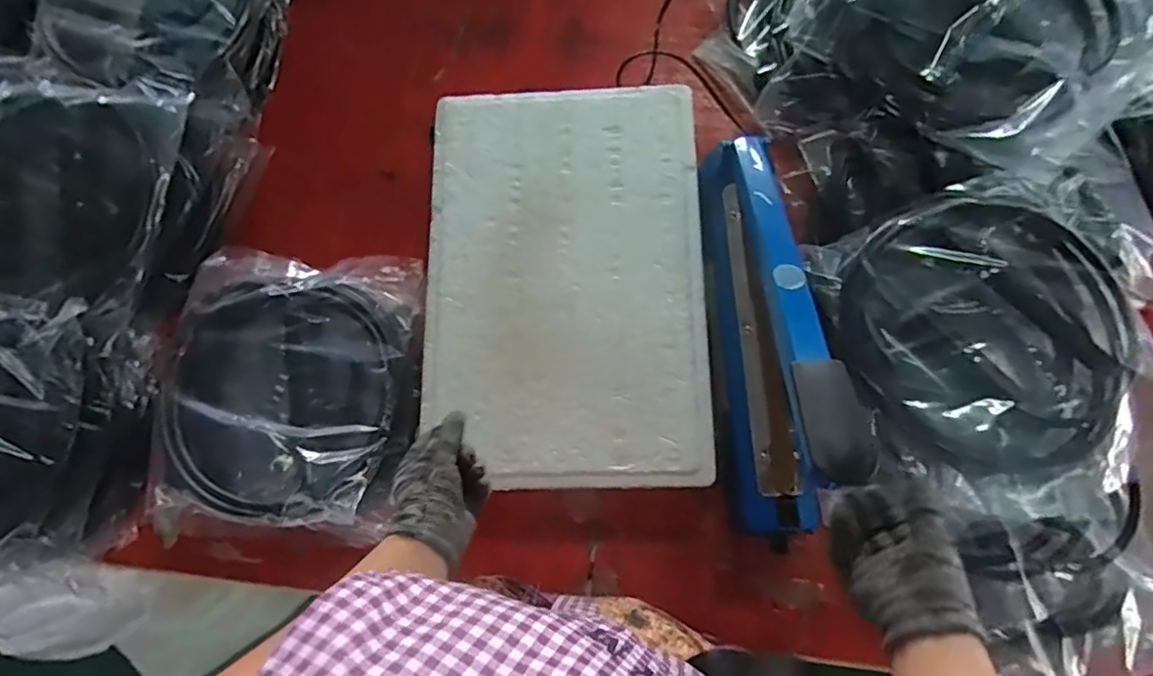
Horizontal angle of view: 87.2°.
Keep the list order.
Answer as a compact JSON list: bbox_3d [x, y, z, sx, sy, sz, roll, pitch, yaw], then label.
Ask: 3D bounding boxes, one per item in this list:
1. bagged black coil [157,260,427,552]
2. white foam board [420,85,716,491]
[{"bbox_3d":[-0.289,0.045,0.614,0.251,0.057,0.276,2,76,4],"label":"bagged black coil"},{"bbox_3d":[-0.012,-0.068,0.626,0.280,0.021,0.425,0,76,1],"label":"white foam board"}]

